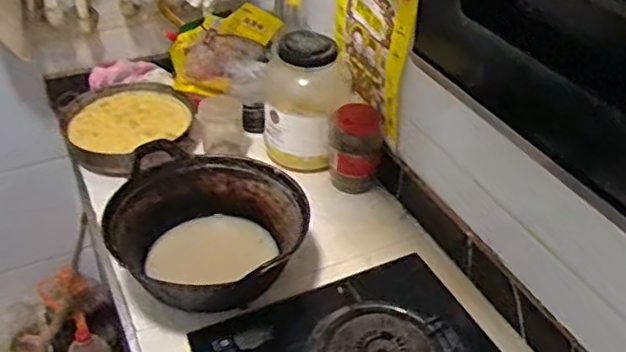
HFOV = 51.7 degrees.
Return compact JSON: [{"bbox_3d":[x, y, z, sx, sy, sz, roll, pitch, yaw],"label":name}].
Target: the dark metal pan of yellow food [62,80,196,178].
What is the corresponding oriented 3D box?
[{"bbox_3d":[-0.381,-0.113,1.349,0.272,0.048,0.257,1,38,-1],"label":"dark metal pan of yellow food"}]

